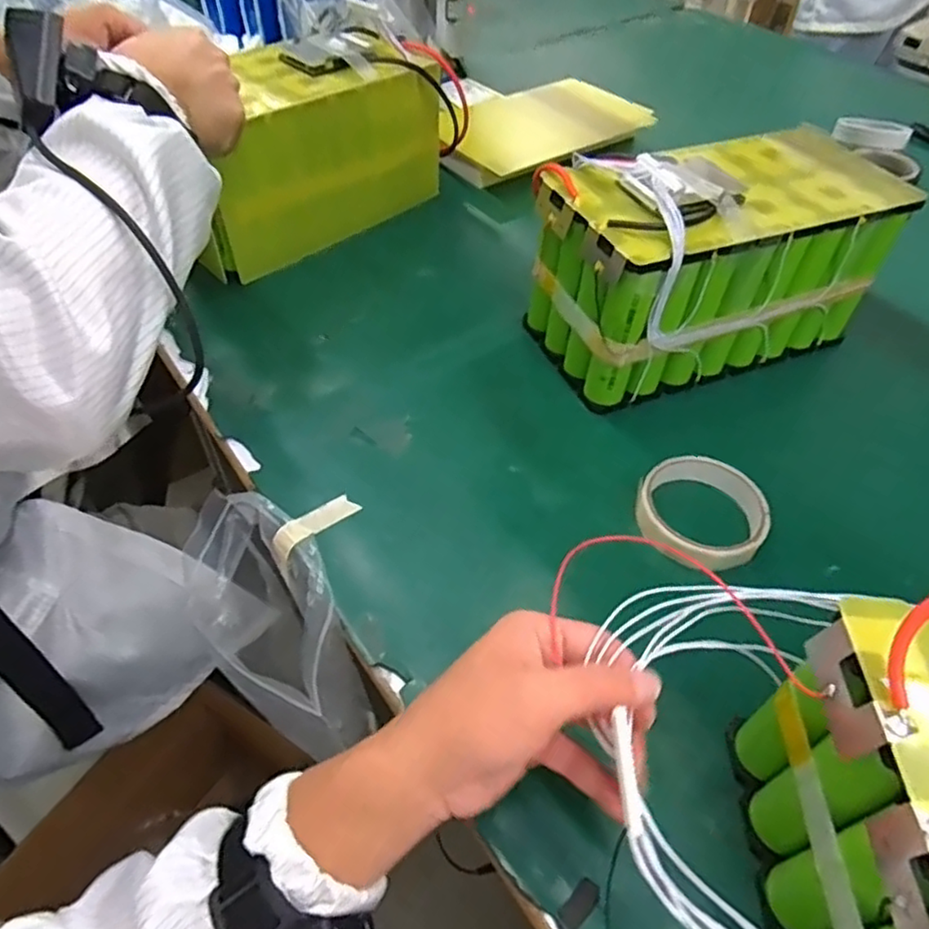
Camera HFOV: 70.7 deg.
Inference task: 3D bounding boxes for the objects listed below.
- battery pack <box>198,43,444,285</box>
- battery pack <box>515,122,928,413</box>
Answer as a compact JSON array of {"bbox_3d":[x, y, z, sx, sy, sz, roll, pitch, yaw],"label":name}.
[{"bbox_3d":[-0.167,-0.327,0.686,0.288,0.152,0.130,-36,59,-27],"label":"battery pack"},{"bbox_3d":[0.209,-0.177,0.561,0.277,0.155,0.139,-16,52,-14],"label":"battery pack"}]

